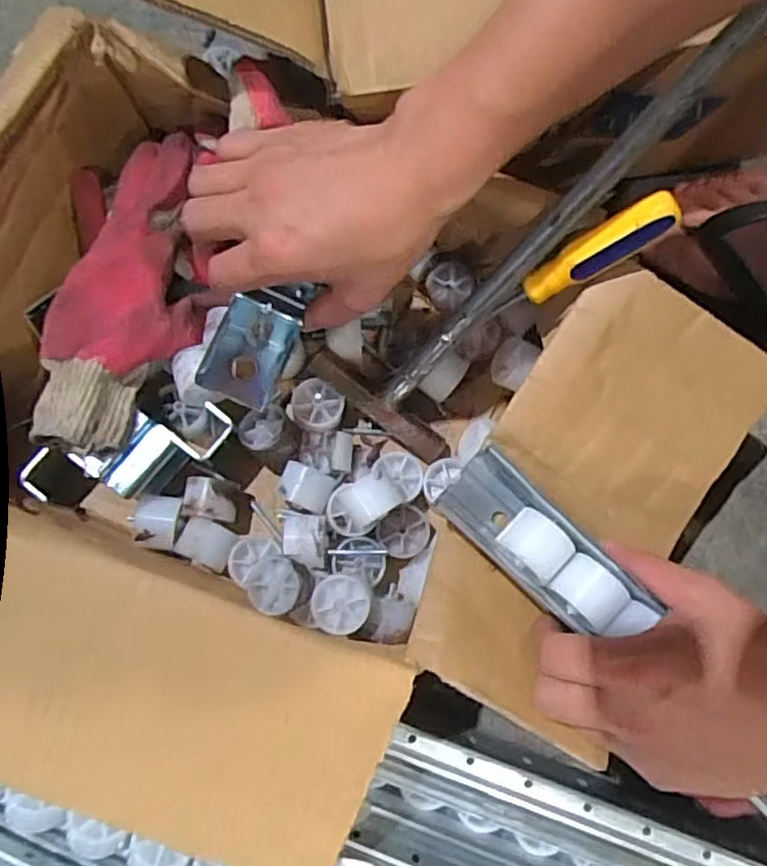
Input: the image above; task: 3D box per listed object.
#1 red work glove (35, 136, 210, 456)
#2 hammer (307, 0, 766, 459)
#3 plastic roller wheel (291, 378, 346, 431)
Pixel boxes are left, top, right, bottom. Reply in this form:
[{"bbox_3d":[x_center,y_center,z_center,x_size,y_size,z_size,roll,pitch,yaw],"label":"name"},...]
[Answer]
[{"bbox_3d":[-0.159,-0.092,0.403,0.082,0.035,0.206,10,79,2],"label":"red work glove"},{"bbox_3d":[0.081,-0.100,0.357,0.294,0.034,0.094,-44,80,31],"label":"hammer"},{"bbox_3d":[-0.046,-0.019,0.432,0.037,0.016,0.034,0,79,0],"label":"plastic roller wheel"}]

